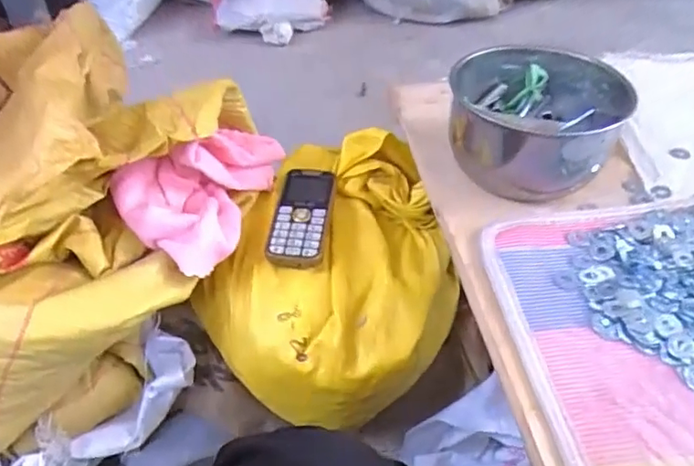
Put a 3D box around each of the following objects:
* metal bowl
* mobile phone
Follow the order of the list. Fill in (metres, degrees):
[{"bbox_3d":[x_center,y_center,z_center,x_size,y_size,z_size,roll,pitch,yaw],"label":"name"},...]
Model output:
[{"bbox_3d":[0.188,-0.116,0.563,0.152,0.080,0.181,10,44,10],"label":"metal bowl"},{"bbox_3d":[-0.047,-0.019,0.580,0.058,0.014,0.125,2,51,5],"label":"mobile phone"}]

